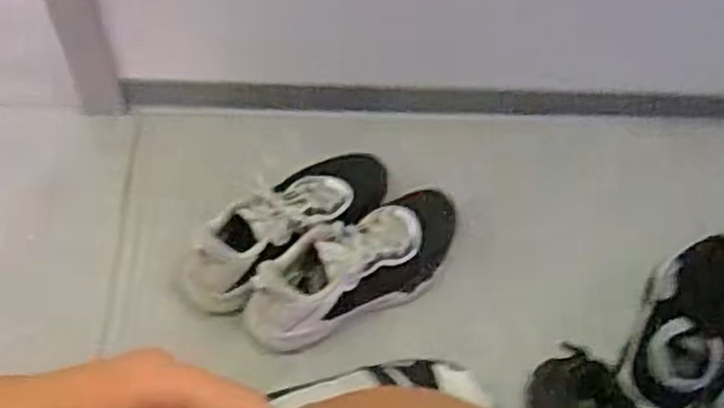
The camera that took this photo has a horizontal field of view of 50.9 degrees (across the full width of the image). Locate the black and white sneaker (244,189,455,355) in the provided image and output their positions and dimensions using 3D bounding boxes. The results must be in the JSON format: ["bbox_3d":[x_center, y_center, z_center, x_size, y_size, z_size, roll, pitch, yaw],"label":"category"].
[{"bbox_3d":[-0.008,0.075,0.935,0.299,0.107,0.106,-29,64,-21],"label":"black and white sneaker"}]

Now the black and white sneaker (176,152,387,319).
[{"bbox_3d":[-0.093,0.028,0.968,0.114,0.098,0.315,40,63,19],"label":"black and white sneaker"}]

